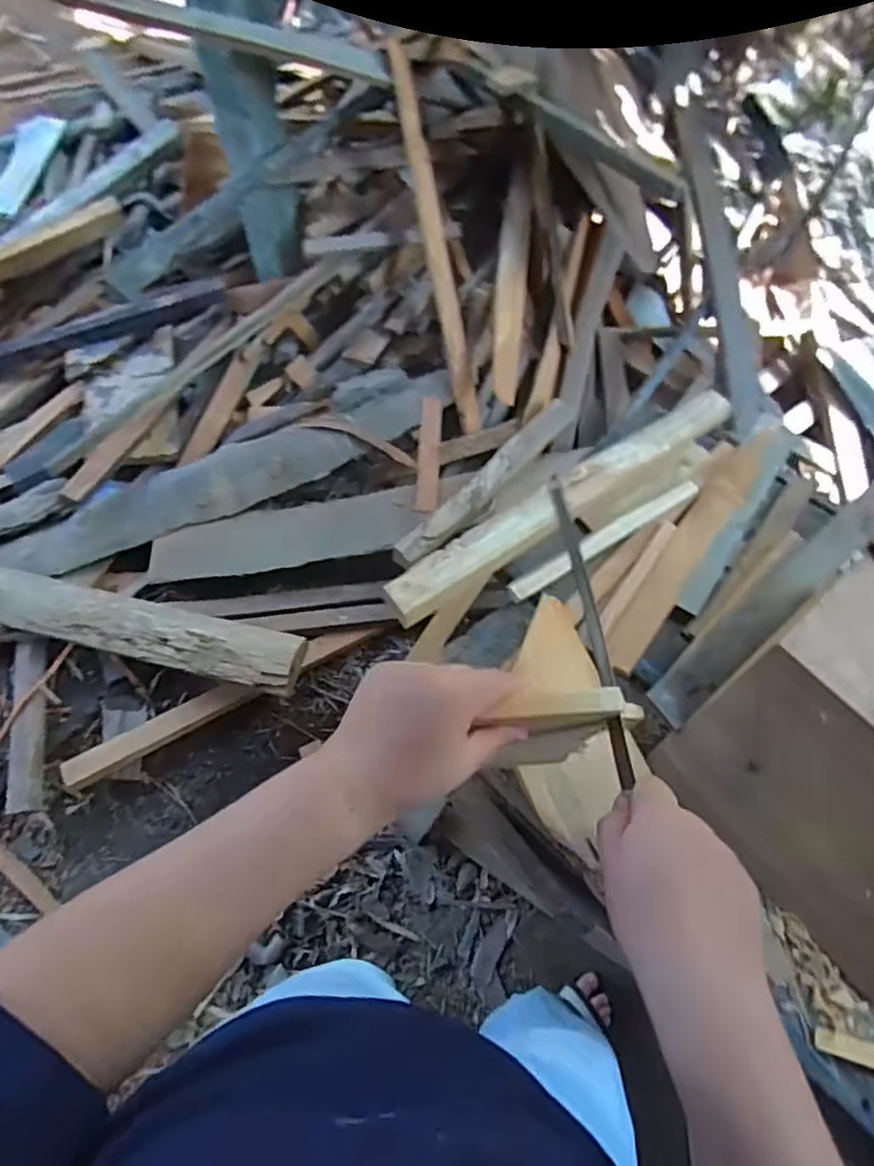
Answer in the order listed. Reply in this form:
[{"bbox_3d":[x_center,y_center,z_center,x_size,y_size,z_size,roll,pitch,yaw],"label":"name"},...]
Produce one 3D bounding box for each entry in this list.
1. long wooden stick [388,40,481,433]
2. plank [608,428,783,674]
[{"bbox_3d":[0.001,-0.755,1.477,0.054,0.040,0.805,-16,109,-9],"label":"long wooden stick"},{"bbox_3d":[0.353,-0.070,0.876,0.068,0.026,0.472,34,67,15],"label":"plank"}]

